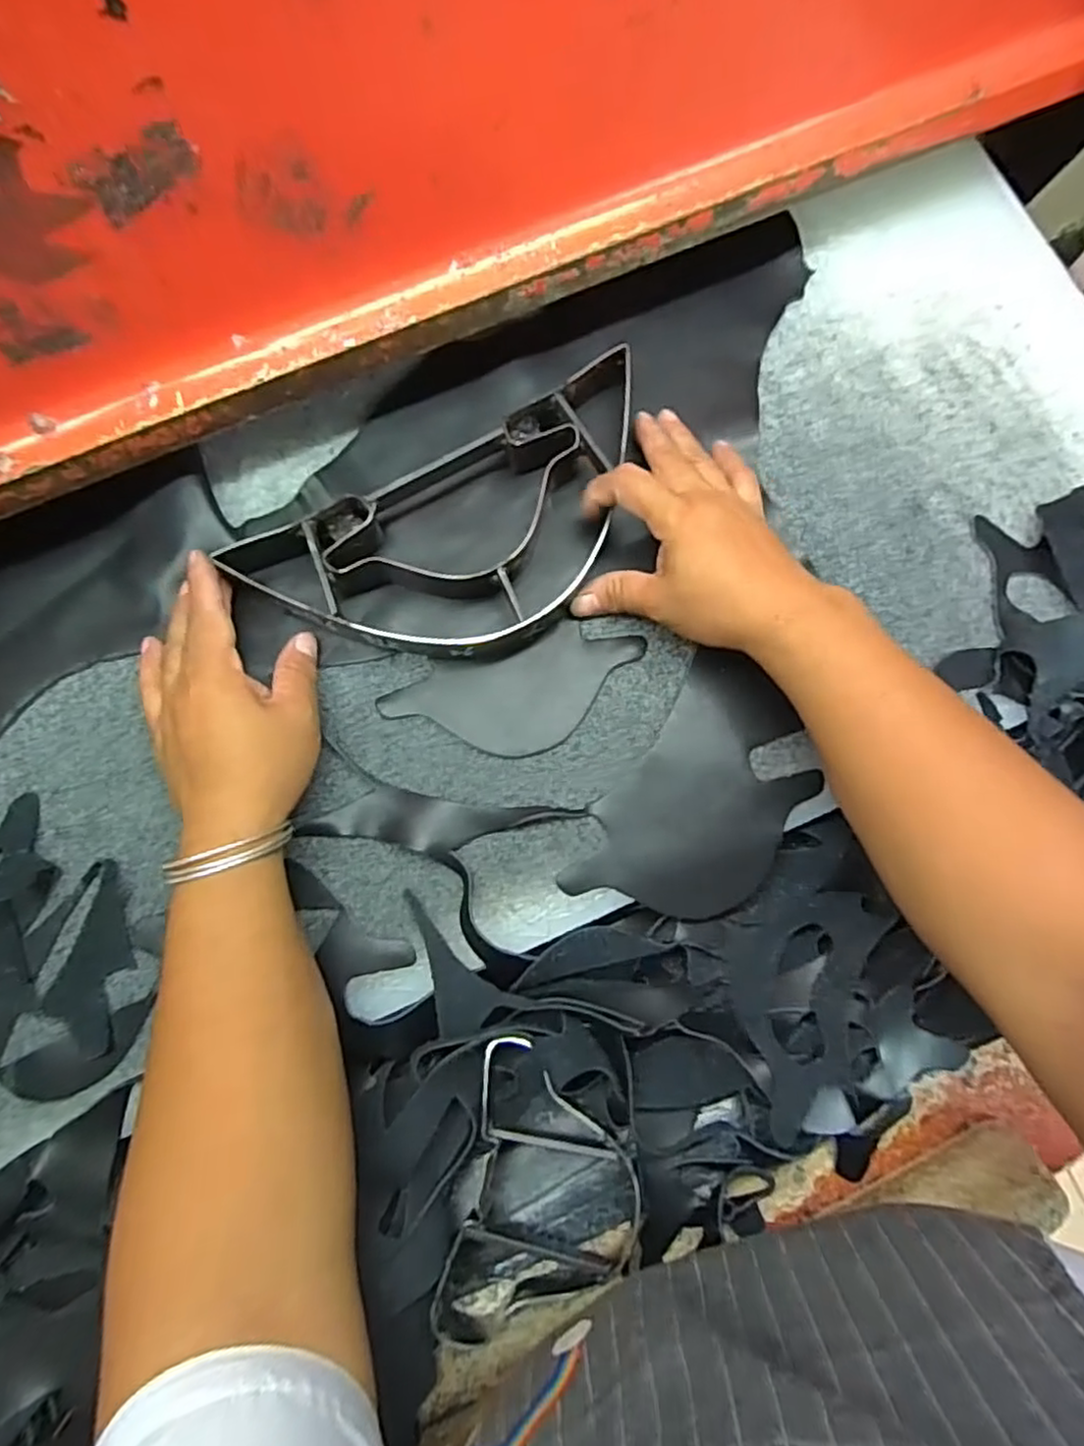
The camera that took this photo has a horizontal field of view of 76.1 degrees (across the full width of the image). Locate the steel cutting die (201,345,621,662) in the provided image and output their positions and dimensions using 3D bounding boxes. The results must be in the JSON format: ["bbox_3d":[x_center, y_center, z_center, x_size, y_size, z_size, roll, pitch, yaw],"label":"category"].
[{"bbox_3d":[-0.036,-0.105,0.402,0.254,0.036,0.122,-30,83,-6],"label":"steel cutting die"}]

